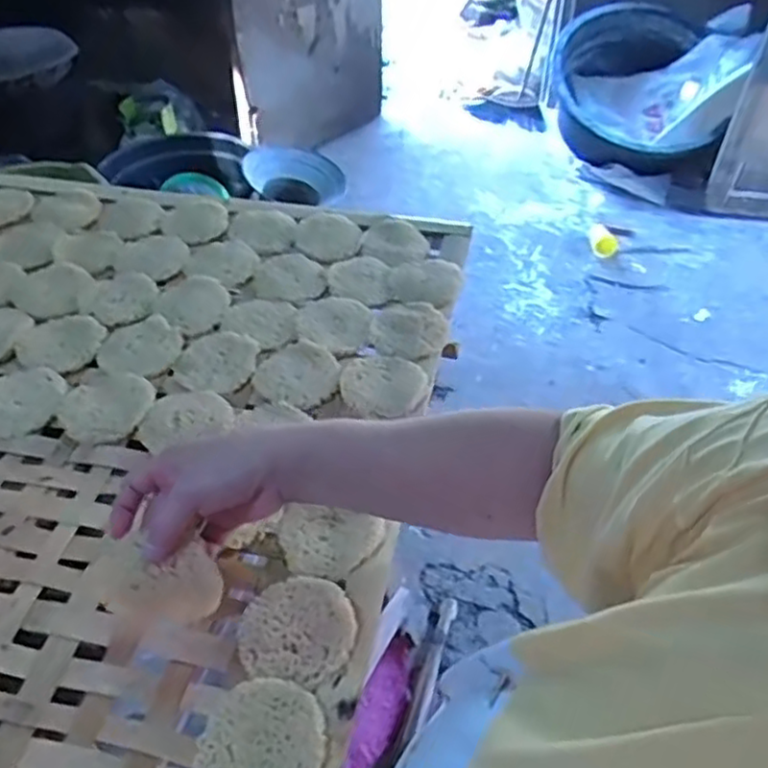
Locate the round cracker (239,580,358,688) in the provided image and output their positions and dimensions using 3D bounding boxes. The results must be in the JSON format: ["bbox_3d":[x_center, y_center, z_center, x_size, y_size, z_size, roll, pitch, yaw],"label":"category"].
[{"bbox_3d":[-0.059,0.165,0.478,0.078,0.008,0.073,2,45,-2],"label":"round cracker"}]

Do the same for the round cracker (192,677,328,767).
[{"bbox_3d":[-0.073,0.220,0.425,0.074,0.010,0.077,2,45,-2],"label":"round cracker"}]

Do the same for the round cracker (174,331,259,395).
[{"bbox_3d":[-0.159,-0.023,0.657,0.078,0.014,0.075,2,45,-2],"label":"round cracker"}]

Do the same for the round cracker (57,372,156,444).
[{"bbox_3d":[-0.243,0.019,0.613,0.077,0.008,0.075,0,45,-4],"label":"round cracker"}]

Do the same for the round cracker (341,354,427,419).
[{"bbox_3d":[-0.001,-0.001,0.642,0.075,0.004,0.074,2,45,-2],"label":"round cracker"}]

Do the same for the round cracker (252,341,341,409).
[{"bbox_3d":[-0.080,-0.011,0.646,0.075,0.004,0.075,2,45,-2],"label":"round cracker"}]

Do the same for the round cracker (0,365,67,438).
[{"bbox_3d":[-0.324,0.014,0.622,0.075,0.008,0.078,2,45,-2],"label":"round cracker"}]

